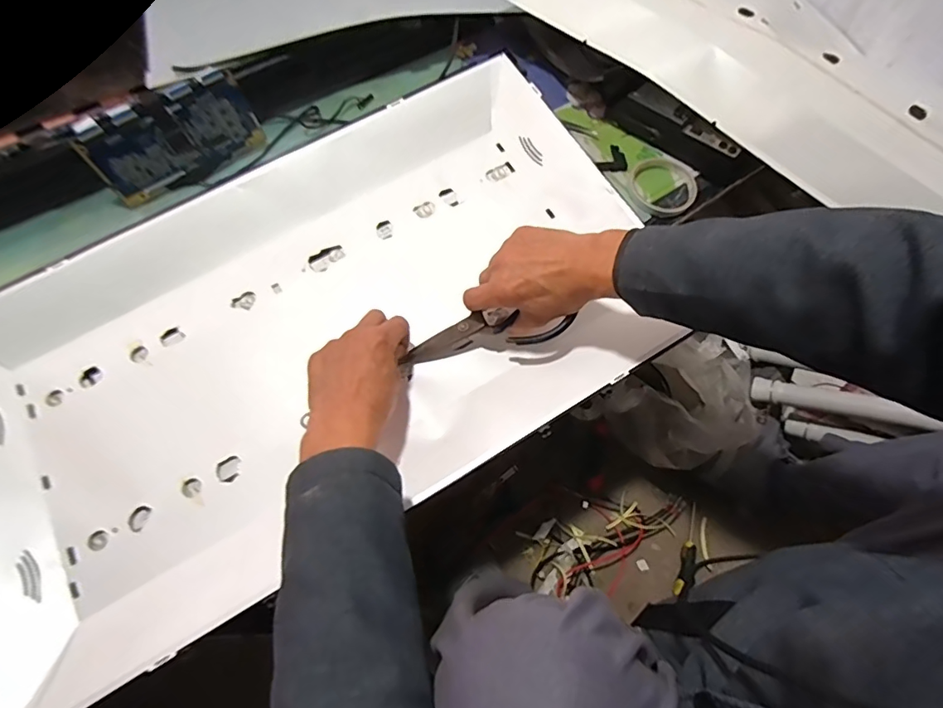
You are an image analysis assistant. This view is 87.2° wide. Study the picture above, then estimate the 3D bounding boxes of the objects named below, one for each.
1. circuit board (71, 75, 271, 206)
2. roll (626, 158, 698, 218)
[{"bbox_3d":[-0.368,-0.269,0.618,0.197,0.095,0.024,-30,65,-14],"label":"circuit board"},{"bbox_3d":[0.244,-0.214,0.632,0.084,0.014,0.086,-1,62,1],"label":"roll"}]

